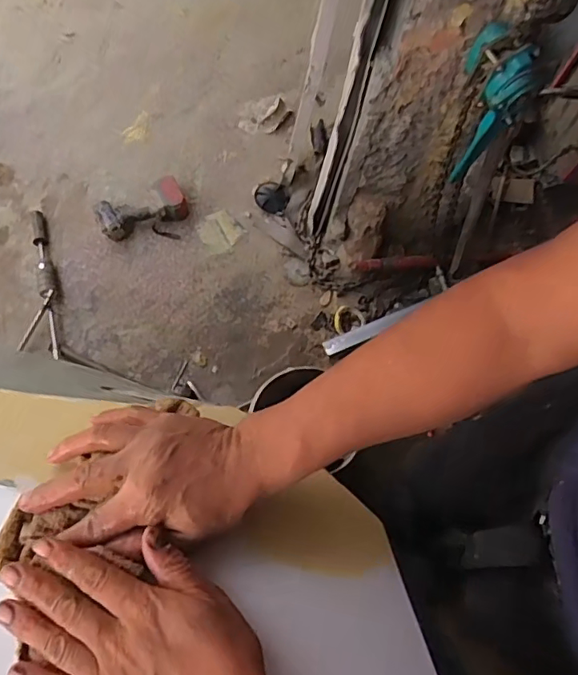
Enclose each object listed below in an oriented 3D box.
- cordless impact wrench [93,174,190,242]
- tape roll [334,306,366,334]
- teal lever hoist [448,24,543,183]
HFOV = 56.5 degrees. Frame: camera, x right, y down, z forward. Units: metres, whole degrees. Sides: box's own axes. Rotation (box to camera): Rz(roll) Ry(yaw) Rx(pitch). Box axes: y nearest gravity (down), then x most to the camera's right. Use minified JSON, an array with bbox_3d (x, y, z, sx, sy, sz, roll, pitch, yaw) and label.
[{"bbox_3d":[-0.436,-0.381,1.592,0.258,0.073,0.121,-19,72,-12],"label":"cordless impact wrench"},{"bbox_3d":[0.167,-0.051,1.526,0.089,0.039,0.081,2,69,-5],"label":"tape roll"},{"bbox_3d":[0.372,-0.439,1.044,0.130,0.306,0.136,22,69,3],"label":"teal lever hoist"}]

